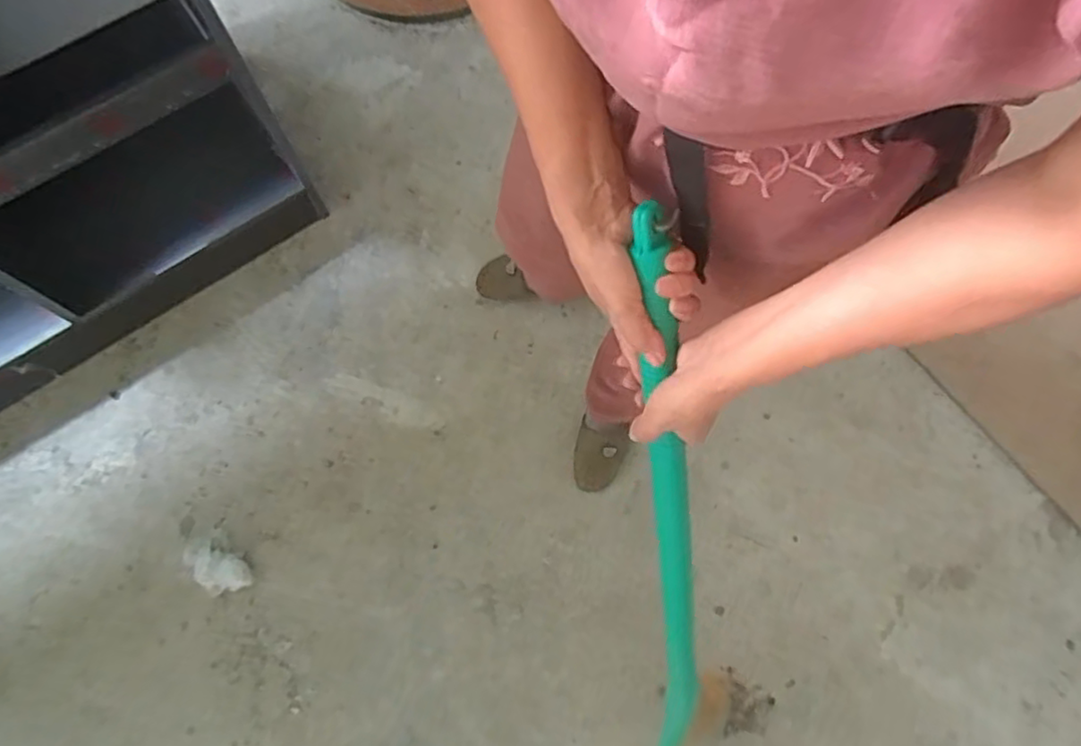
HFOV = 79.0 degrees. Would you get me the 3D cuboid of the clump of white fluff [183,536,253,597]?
[{"bbox_3d":[-0.531,0.315,1.077,0.066,0.044,0.114,-42,77,-12],"label":"clump of white fluff"}]

